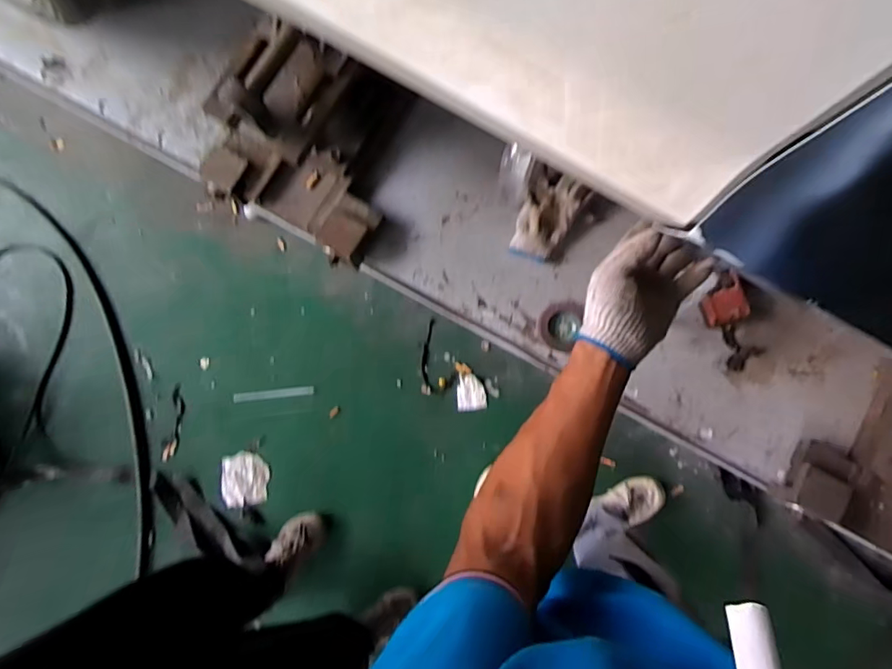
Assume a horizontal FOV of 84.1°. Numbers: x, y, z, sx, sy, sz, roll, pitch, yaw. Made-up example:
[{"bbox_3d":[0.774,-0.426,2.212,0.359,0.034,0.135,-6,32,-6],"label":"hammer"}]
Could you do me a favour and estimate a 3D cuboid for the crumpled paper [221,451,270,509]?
[{"bbox_3d":[-0.593,0.426,1.460,0.148,0.034,0.152,-12,81,0],"label":"crumpled paper"}]

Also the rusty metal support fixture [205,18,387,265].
[{"bbox_3d":[-0.262,-0.309,0.819,0.318,0.320,0.211,31,83,6],"label":"rusty metal support fixture"}]

